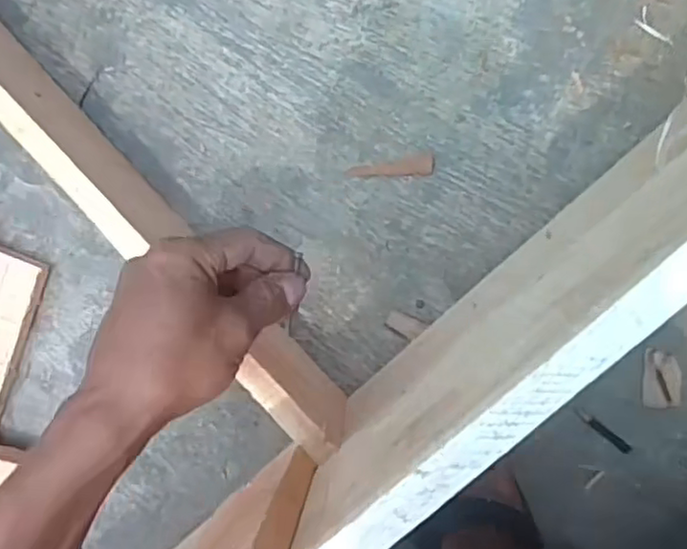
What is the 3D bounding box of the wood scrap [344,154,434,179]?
[{"bbox_3d":[0.039,-0.089,0.537,0.071,0.005,0.017,-3,95,2],"label":"wood scrap"}]

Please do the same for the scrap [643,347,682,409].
[{"bbox_3d":[0.270,0.089,0.547,0.029,0.004,0.050,0,95,2],"label":"scrap"}]

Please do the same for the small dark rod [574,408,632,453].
[{"bbox_3d":[0.223,0.134,0.556,0.058,0.004,0.008,37,95,-2],"label":"small dark rod"}]

